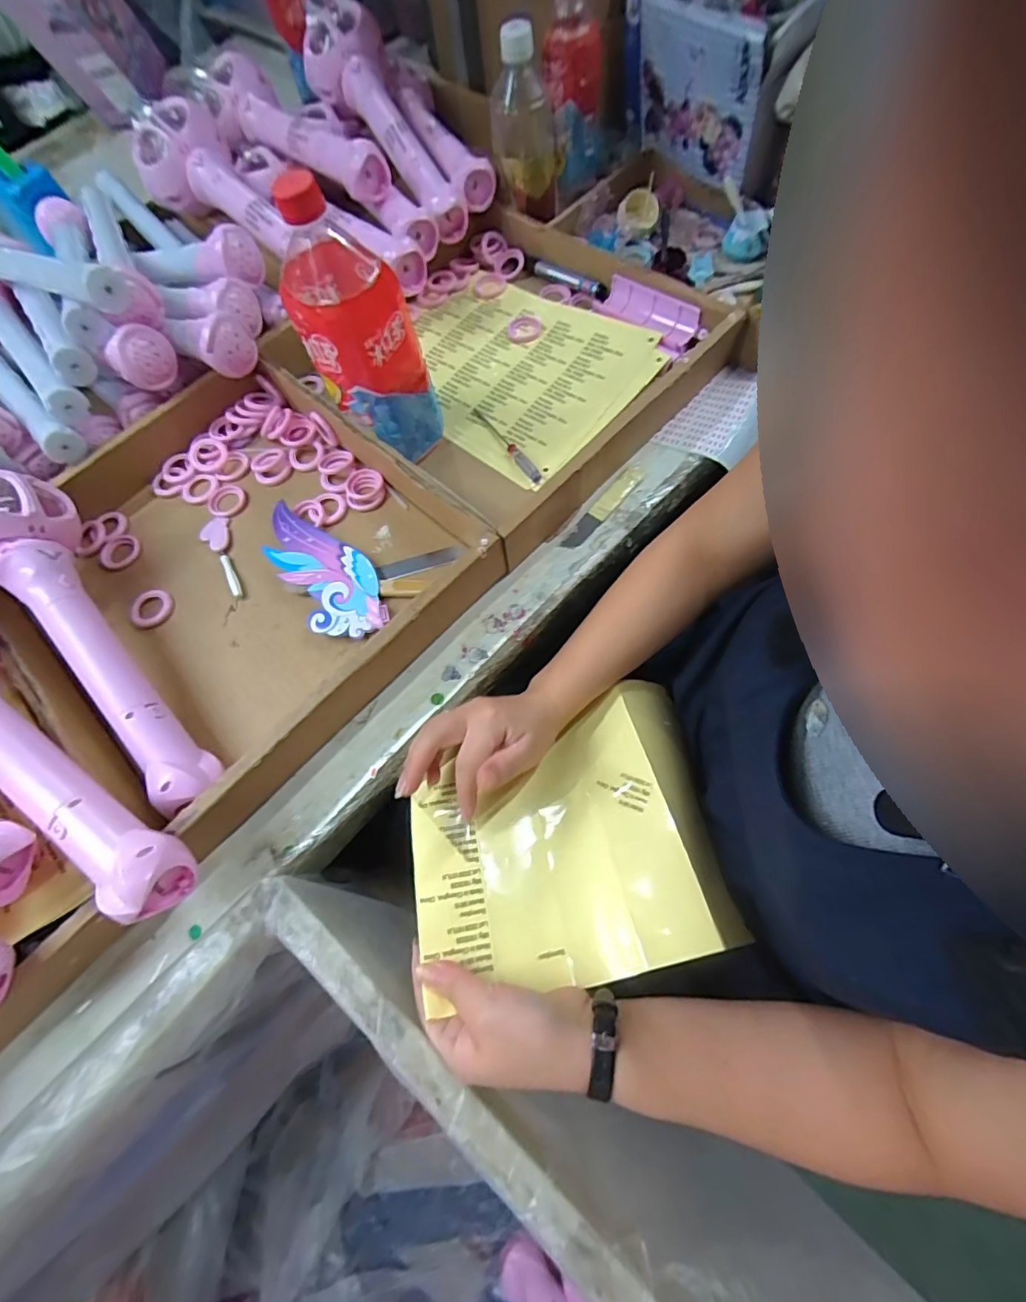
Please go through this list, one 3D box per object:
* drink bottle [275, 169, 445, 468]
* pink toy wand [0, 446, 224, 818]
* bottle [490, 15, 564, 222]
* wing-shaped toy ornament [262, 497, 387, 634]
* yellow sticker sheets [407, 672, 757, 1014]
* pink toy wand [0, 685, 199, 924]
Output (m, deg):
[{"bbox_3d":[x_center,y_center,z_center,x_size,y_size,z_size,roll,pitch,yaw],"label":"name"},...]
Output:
[{"bbox_3d":[-0.129,-0.265,0.432,0.089,0.216,0.101,-27,68,-8],"label":"drink bottle"},{"bbox_3d":[-0.345,-0.030,0.388,0.083,0.087,0.351,-42,71,-12],"label":"pink toy wand"},{"bbox_3d":[0.015,-0.580,0.572,0.057,0.154,0.062,29,72,14],"label":"bottle"},{"bbox_3d":[-0.173,-0.076,0.467,0.072,0.017,0.162,-34,70,-11],"label":"wing-shaped toy ornament"},{"bbox_3d":[0.039,0.130,0.391,0.231,0.057,0.196,-13,67,-2],"label":"yellow sticker sheets"},{"bbox_3d":[-0.346,0.057,0.344,0.342,0.048,0.071,34,74,16],"label":"pink toy wand"}]

